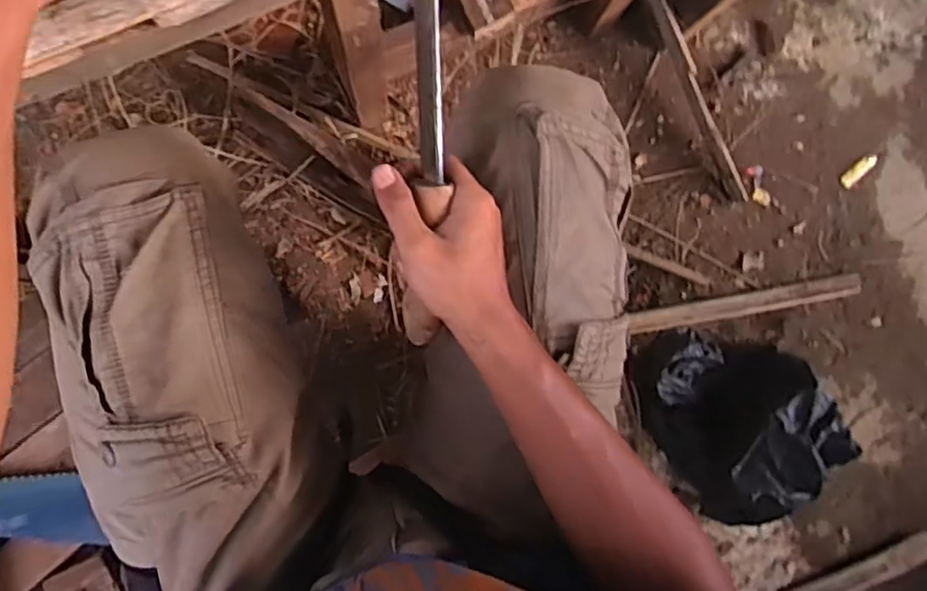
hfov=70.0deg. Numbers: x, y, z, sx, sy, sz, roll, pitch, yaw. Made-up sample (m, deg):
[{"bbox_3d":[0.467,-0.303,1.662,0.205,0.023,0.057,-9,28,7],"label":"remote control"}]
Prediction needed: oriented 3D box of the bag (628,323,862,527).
[{"bbox_3d":[0.346,0.152,0.835,0.198,0.112,0.245,-24,89,-7],"label":"bag"}]

